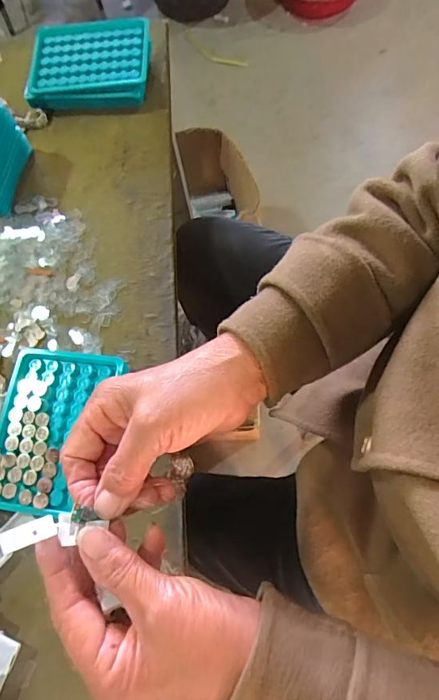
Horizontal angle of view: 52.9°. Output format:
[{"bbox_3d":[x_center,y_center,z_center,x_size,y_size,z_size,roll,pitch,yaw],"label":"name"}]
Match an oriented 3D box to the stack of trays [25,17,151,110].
[{"bbox_3d":[-0.143,-0.318,0.496,0.128,0.037,0.098,-2,70,2],"label":"stack of trays"}]

